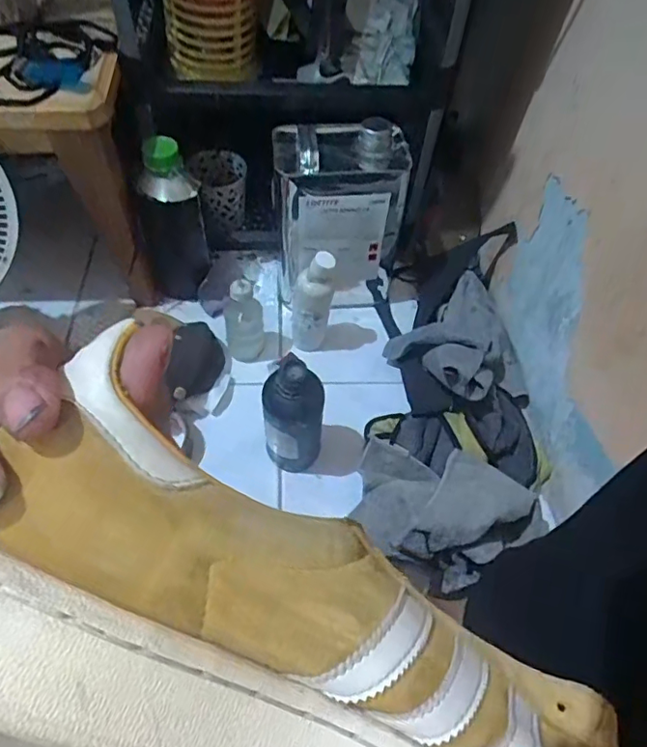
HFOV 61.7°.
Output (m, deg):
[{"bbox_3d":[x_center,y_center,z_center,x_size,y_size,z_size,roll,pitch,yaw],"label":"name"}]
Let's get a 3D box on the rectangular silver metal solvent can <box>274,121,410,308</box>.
[{"bbox_3d":[0.023,-0.217,0.744,0.176,0.215,0.100,-5,54,-9],"label":"rectangular silver metal solvent can"}]

